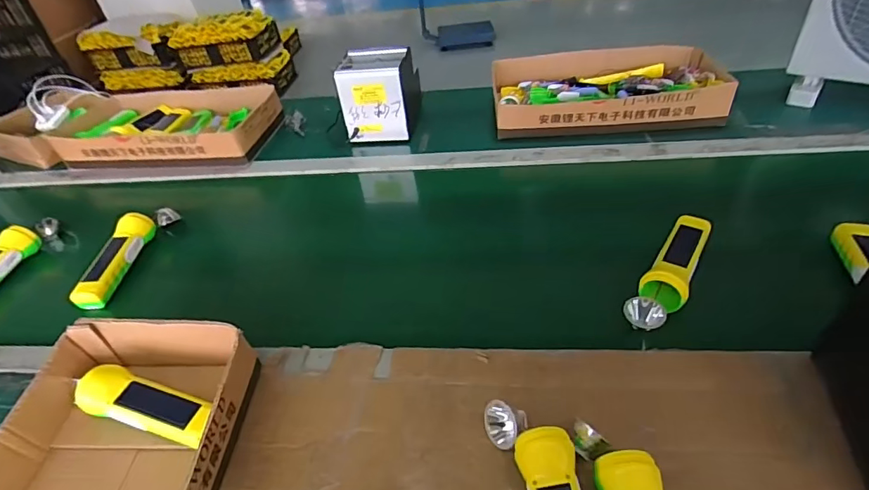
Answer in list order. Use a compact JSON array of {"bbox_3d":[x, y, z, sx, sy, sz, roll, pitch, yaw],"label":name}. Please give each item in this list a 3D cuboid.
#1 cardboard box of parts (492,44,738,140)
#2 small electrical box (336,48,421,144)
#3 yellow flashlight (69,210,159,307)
[{"bbox_3d":[0.325,-0.303,0.920,0.414,0.066,0.225,0,43,8],"label":"cardboard box of parts"},{"bbox_3d":[-0.106,-0.308,0.950,0.140,0.136,0.163,-4,42,4],"label":"small electrical box"},{"bbox_3d":[-0.487,0.020,0.718,0.053,0.041,0.173,-2,43,7],"label":"yellow flashlight"}]

